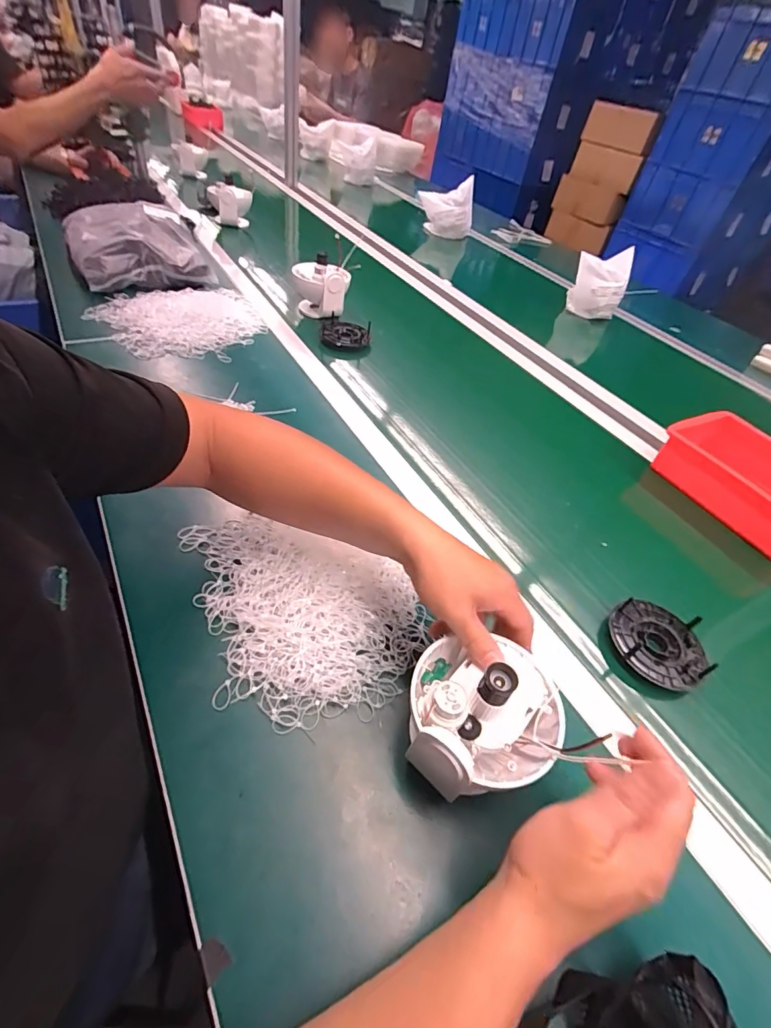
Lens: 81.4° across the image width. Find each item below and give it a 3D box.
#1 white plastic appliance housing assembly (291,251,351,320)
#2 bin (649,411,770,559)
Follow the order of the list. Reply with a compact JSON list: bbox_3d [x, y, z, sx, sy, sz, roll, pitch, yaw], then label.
[{"bbox_3d":[-0.131,-0.462,0.931,0.116,0.118,0.057,-1,47,-10],"label":"white plastic appliance housing assembly"},{"bbox_3d":[0.569,-0.052,0.693,0.169,0.067,0.241,-17,51,-23],"label":"bin"}]

